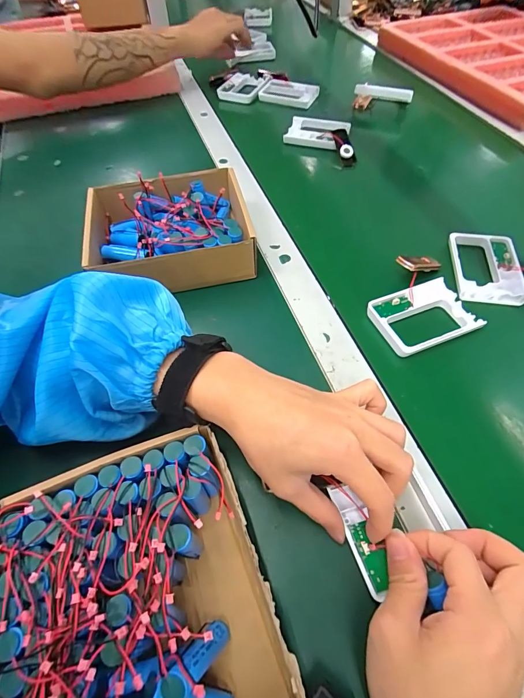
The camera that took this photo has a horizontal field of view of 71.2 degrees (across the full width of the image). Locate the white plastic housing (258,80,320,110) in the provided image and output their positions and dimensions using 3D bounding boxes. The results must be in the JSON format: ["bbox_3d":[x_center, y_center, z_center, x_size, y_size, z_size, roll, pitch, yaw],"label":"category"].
[{"bbox_3d":[0.049,-0.461,0.660,0.101,0.016,0.063,20,59,15],"label":"white plastic housing"}]

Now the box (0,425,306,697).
[{"bbox_3d":[-0.070,0.147,0.211,0.136,0.065,0.160,-20,58,-11],"label":"box"}]

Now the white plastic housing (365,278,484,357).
[{"bbox_3d":[0.158,-0.033,0.363,0.096,0.009,0.068,-21,58,-12],"label":"white plastic housing"}]

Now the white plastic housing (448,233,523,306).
[{"bbox_3d":[0.245,-0.091,0.403,0.072,0.013,0.097,5,56,5],"label":"white plastic housing"}]

